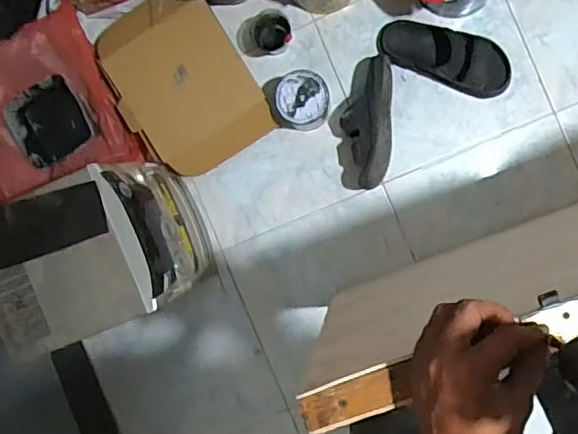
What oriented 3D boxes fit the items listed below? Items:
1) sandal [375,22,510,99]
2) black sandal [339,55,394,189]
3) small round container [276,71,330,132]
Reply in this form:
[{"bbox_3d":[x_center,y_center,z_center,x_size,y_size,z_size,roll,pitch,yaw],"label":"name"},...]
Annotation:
[{"bbox_3d":[0.333,-0.344,1.219,0.287,0.066,0.116,20,95,3],"label":"sandal"},{"bbox_3d":[0.169,-0.201,1.224,0.111,0.102,0.278,1,94,5],"label":"black sandal"},{"bbox_3d":[0.033,-0.249,1.230,0.106,0.121,0.112,0,93,6],"label":"small round container"}]

